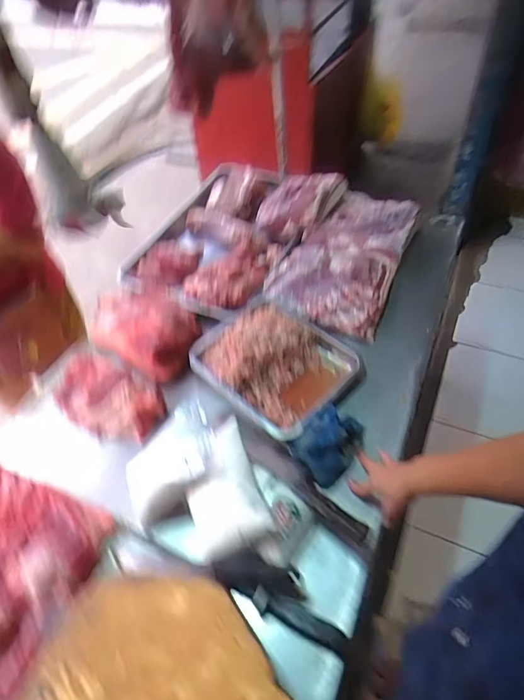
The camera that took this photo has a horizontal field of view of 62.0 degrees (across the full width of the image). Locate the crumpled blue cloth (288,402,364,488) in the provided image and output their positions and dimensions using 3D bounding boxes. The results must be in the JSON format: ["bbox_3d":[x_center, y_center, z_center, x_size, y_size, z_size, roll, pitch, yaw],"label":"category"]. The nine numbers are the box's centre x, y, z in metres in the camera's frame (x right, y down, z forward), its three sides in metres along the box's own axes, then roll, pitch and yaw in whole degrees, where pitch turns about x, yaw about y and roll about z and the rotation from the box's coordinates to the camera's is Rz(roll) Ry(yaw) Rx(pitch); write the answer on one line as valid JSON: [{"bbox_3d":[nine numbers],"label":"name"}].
[{"bbox_3d":[0.128,0.158,0.795,0.146,0.071,0.111,-37,56,-23],"label":"crumpled blue cloth"}]

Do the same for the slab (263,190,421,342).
[{"bbox_3d":[0.211,-0.243,1.127,0.283,0.070,0.474,17,54,18],"label":"slab"}]

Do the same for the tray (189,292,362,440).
[{"bbox_3d":[0.026,0.011,0.919,0.315,0.066,0.260,33,60,28],"label":"tray"}]

